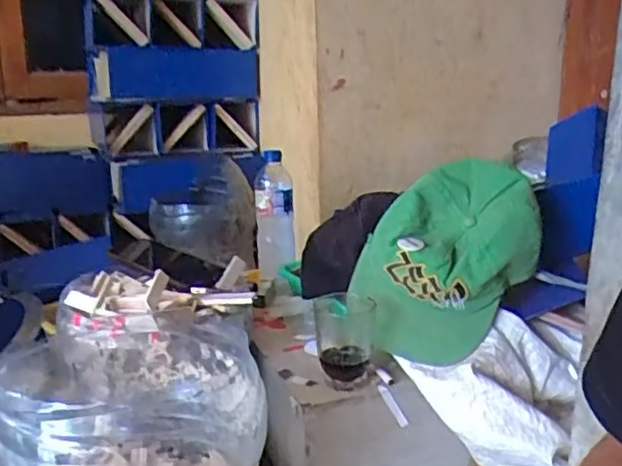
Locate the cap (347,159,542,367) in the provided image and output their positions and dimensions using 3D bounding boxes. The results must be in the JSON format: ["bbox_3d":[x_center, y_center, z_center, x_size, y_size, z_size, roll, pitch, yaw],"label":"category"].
[{"bbox_3d":[0.171,0.036,0.806,0.179,0.268,0.125,33,-14,24],"label":"cap"}]

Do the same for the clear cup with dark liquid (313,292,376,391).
[{"bbox_3d":[0.039,0.126,0.746,0.070,0.090,0.074,0,13,1],"label":"clear cup with dark liquid"}]

